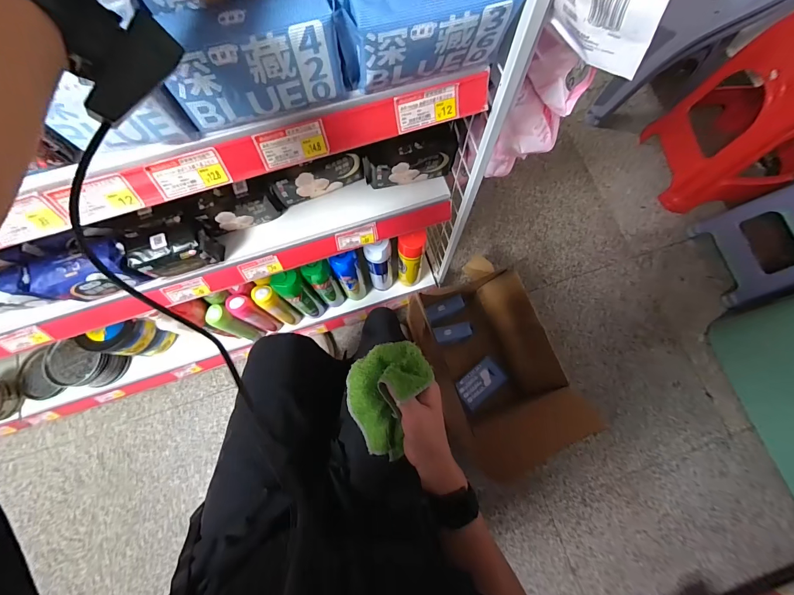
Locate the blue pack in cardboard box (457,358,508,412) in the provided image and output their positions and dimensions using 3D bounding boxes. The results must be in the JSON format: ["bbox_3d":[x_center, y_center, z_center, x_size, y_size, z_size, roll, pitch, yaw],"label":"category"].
[{"bbox_3d":[0.242,0.247,1.002,0.141,0.026,0.090,-37,79,-9],"label":"blue pack in cardboard box"}]

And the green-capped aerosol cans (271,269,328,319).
[{"bbox_3d":[-0.231,-0.001,0.849,0.060,0.274,0.054,-42,80,-10],"label":"green-capped aerosol cans"}]

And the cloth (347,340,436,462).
[{"bbox_3d":[-0.018,0.121,0.426,0.094,0.084,0.137,22,77,5],"label":"cloth"}]

